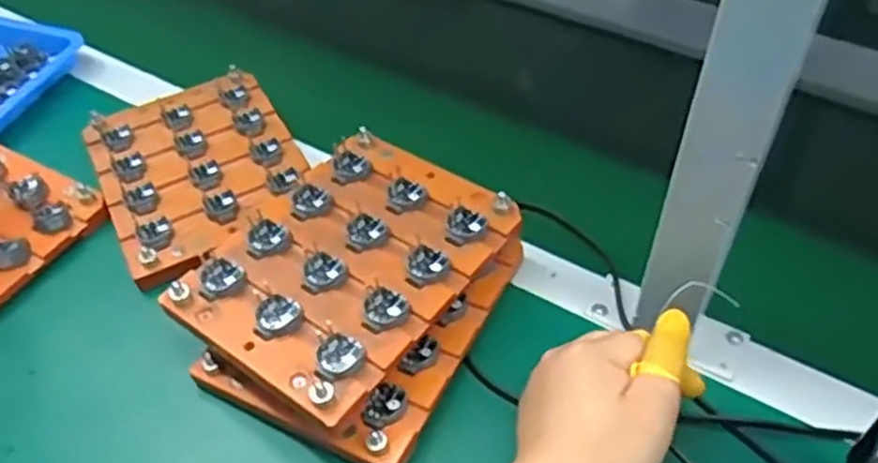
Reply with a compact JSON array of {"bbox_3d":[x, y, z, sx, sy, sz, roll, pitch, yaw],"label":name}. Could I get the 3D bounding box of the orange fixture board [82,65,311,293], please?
[{"bbox_3d":[-0.190,-0.050,0.606,0.148,0.026,0.186,-23,52,-17],"label":"orange fixture board"}]

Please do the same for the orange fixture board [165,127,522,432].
[{"bbox_3d":[-0.060,0.016,0.481,0.154,0.020,0.190,30,57,25],"label":"orange fixture board"}]

